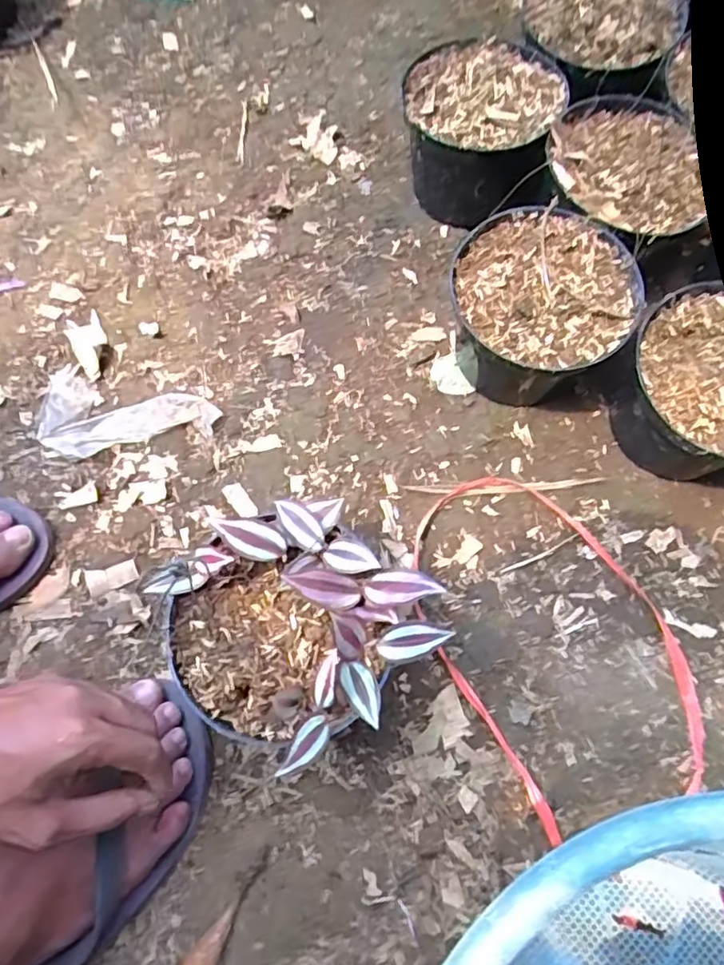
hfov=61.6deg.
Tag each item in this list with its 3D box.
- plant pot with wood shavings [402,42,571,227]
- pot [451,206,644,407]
[{"bbox_3d":[0.113,-0.322,0.576,0.146,0.104,0.137,-1,74,2],"label":"plant pot with wood shavings"},{"bbox_3d":[0.148,-0.141,0.528,0.136,0.111,0.141,-1,74,2],"label":"pot"}]

